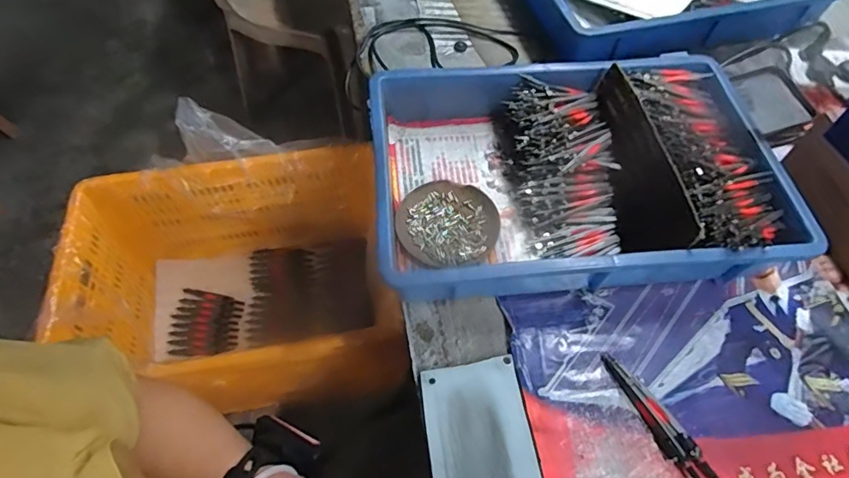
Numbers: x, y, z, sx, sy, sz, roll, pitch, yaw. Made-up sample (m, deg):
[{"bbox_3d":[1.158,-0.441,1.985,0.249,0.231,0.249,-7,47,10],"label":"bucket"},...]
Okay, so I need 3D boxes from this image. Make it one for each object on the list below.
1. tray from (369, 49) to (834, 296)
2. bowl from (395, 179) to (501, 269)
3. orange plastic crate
[{"bbox_3d":[0.162,-0.080,0.552,0.428,0.096,0.285,-5,59,-3],"label":"tray"},{"bbox_3d":[0.026,-0.016,0.554,0.112,0.013,0.109,0,58,0],"label":"bowl"},{"bbox_3d":[-0.303,0.089,0.813,0.450,0.268,0.351,-9,59,-5],"label":"orange plastic crate"}]

